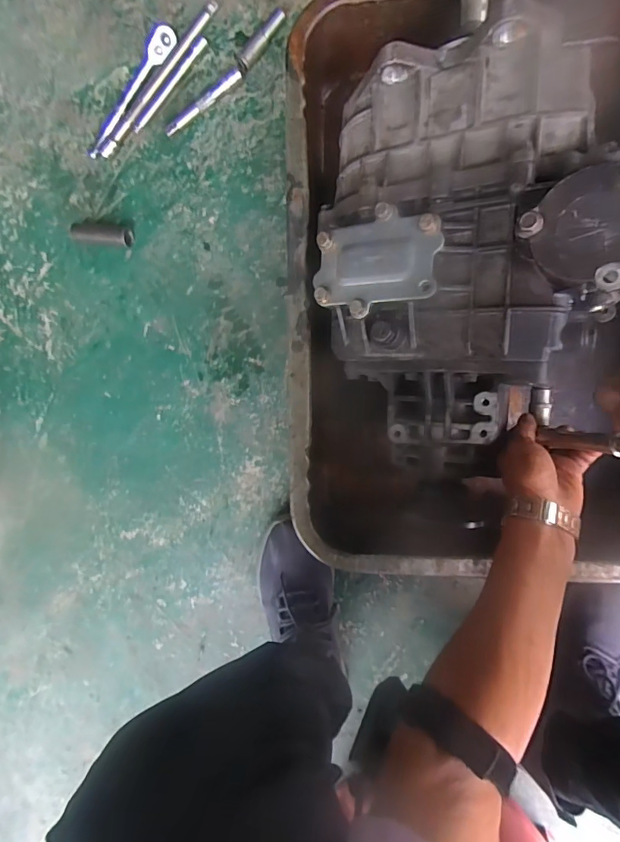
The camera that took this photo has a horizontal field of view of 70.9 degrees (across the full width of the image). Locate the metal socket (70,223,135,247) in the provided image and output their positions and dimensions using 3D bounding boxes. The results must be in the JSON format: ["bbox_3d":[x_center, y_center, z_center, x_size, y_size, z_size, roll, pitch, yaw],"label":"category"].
[{"bbox_3d":[-0.290,-0.261,0.607,0.087,0.019,0.029,9,95,8],"label":"metal socket"}]

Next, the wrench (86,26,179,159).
[{"bbox_3d":[-0.251,-0.455,0.600,0.030,0.027,0.196,43,98,4],"label":"wrench"}]

